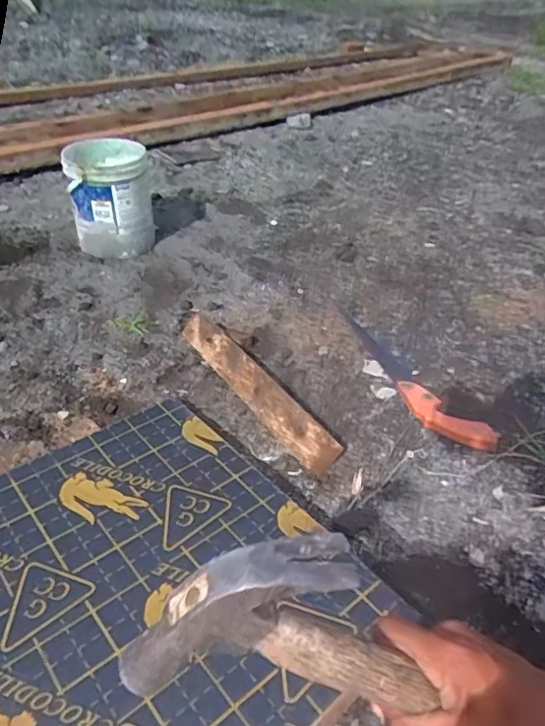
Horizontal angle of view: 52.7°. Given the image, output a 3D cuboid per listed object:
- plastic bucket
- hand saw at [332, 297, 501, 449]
[{"bbox_3d":[-0.349,-0.358,1.202,0.169,0.210,0.174,-5,38,-8],"label":"plastic bucket"},{"bbox_3d":[0.199,0.007,0.902,0.078,0.023,0.401,-17,41,-22],"label":"hand saw"}]

